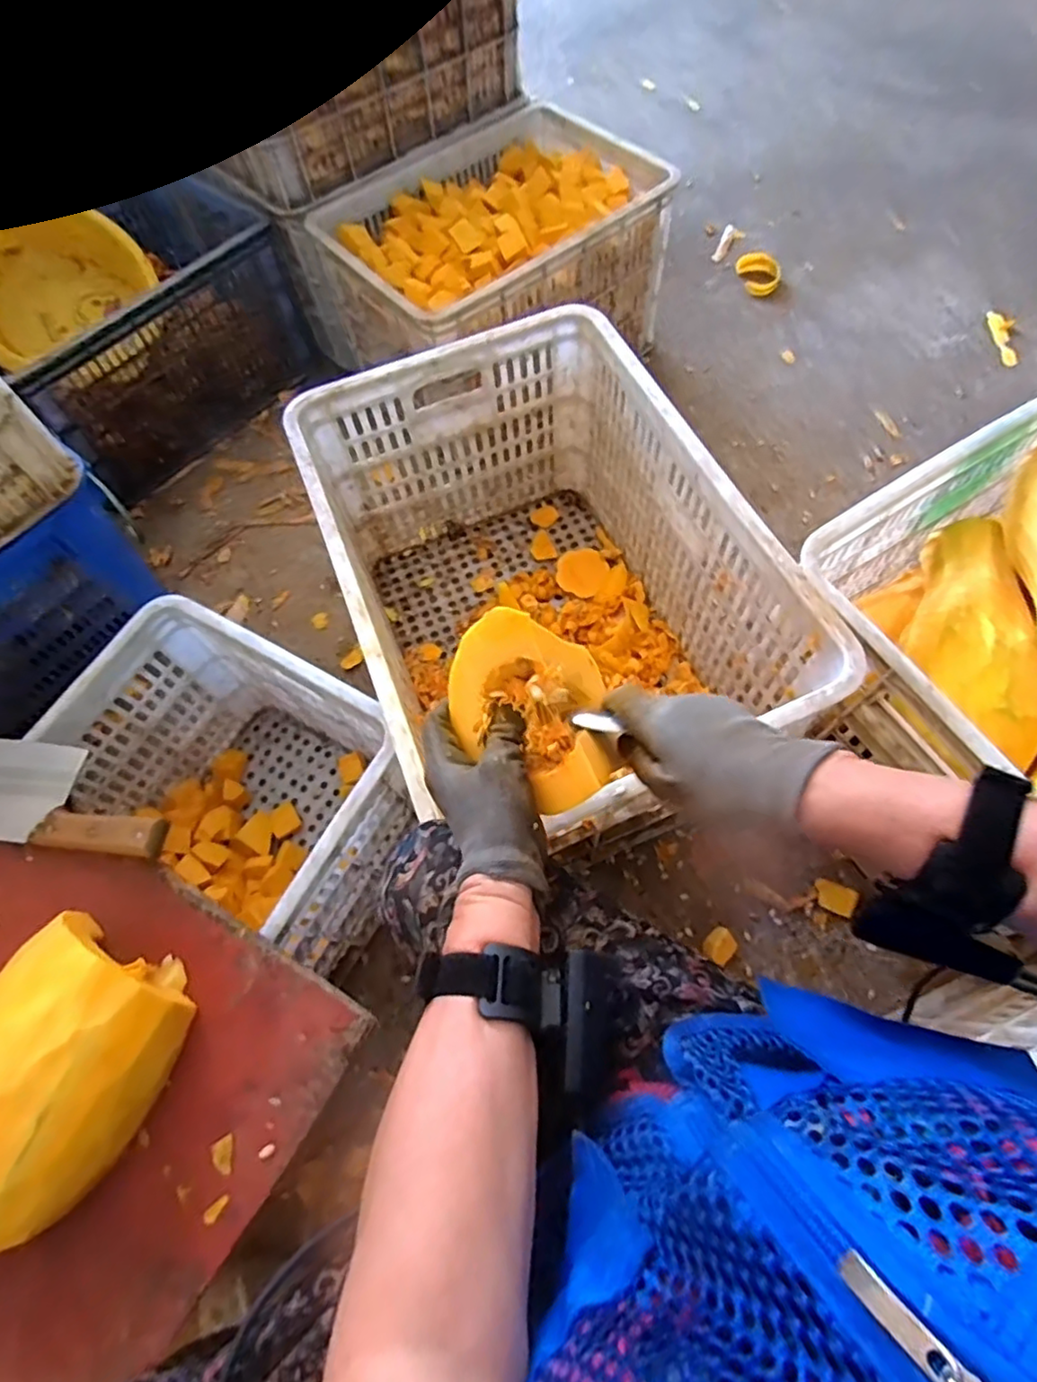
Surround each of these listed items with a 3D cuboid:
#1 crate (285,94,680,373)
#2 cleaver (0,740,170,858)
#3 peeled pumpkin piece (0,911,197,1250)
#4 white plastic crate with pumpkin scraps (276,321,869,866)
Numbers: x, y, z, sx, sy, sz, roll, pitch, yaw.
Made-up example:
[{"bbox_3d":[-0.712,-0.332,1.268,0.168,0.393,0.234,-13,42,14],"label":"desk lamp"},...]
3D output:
[{"bbox_3d":[-0.049,-0.731,1.058,0.522,0.243,0.392,-36,68,-13],"label":"crate"},{"bbox_3d":[-0.448,0.089,0.565,0.294,0.030,0.095,5,66,6],"label":"cleaver"},{"bbox_3d":[-0.329,0.276,0.430,0.118,0.090,0.199,14,67,10],"label":"peeled pumpkin piece"},{"bbox_3d":[0.022,-0.117,0.783,0.414,0.321,0.600,-22,66,-7],"label":"white plastic crate with pumpkin scraps"}]

